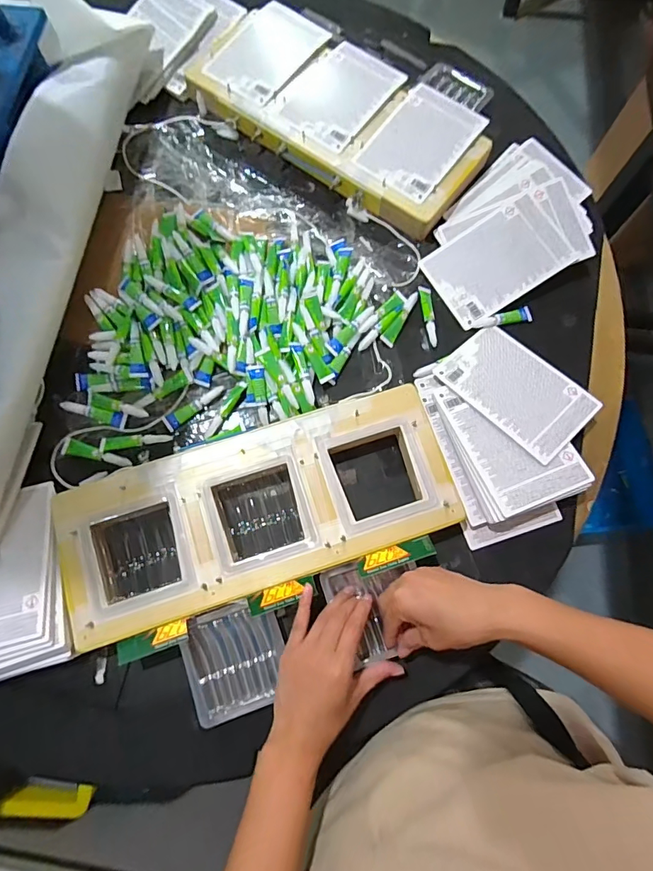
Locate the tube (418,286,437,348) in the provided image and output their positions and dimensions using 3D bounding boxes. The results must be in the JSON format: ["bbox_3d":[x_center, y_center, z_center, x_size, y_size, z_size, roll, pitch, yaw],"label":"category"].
[{"bbox_3d":[0.132,-0.156,0.580,0.015,0.007,0.085,-4,74,-2],"label":"tube"}]

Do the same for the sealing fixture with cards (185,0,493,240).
[{"bbox_3d":[0.020,-0.462,0.635,0.413,0.037,0.199,34,77,9],"label":"sealing fixture with cards"}]

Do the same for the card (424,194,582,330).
[{"bbox_3d":[0.223,-0.231,0.586,0.166,0.007,0.114,-33,81,6],"label":"card"}]

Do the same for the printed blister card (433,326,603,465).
[{"bbox_3d":[0.229,-0.058,0.539,0.113,0.006,0.169,-39,69,-16],"label":"printed blister card"}]

